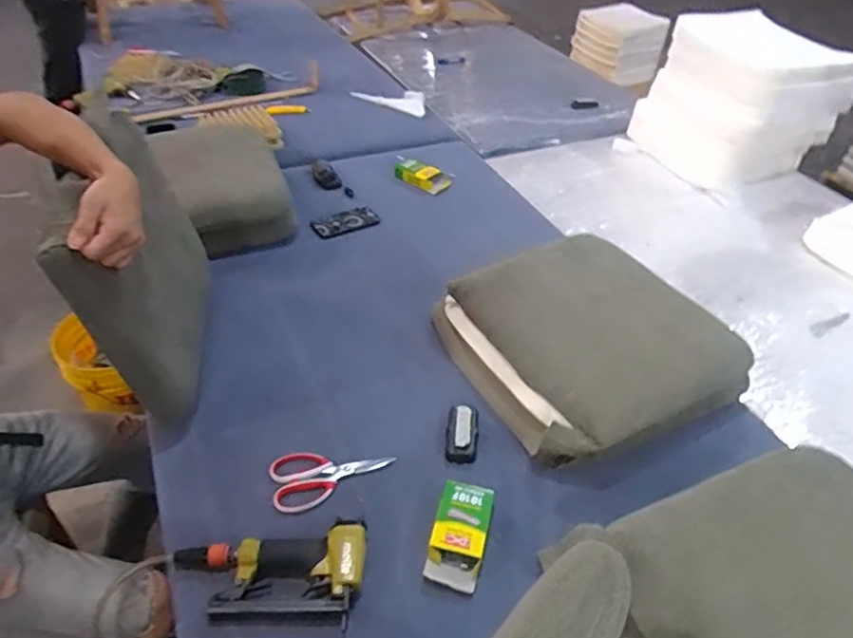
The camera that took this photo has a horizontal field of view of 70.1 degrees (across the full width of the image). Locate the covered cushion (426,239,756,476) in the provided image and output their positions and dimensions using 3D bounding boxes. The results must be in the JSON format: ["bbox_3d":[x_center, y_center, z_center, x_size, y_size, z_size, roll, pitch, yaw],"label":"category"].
[{"bbox_3d":[0.290,0.028,1.110,0.427,0.145,0.438,-17,45,-21],"label":"covered cushion"}]

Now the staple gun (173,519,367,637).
[{"bbox_3d":[-0.213,0.334,0.817,0.253,0.048,0.138,5,42,2],"label":"staple gun"}]

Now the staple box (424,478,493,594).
[{"bbox_3d":[0.049,0.309,0.874,0.074,0.041,0.150,12,42,10],"label":"staple box"}]

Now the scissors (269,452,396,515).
[{"bbox_3d":[-0.144,0.237,0.942,0.186,0.015,0.093,-10,43,-15],"label":"scissors"}]

